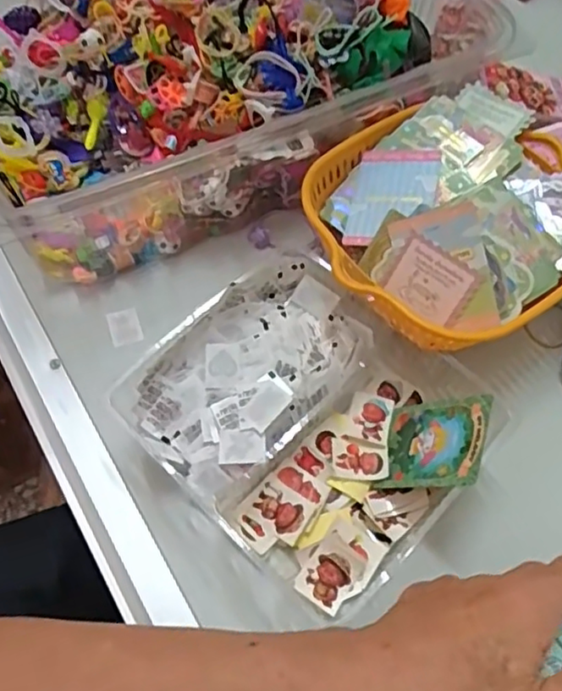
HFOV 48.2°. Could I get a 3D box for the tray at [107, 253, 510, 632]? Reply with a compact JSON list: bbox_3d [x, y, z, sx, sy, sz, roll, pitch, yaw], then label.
[{"bbox_3d":[0.020,0.051,0.426,0.204,0.066,0.177,40,67,19],"label":"tray"}]

